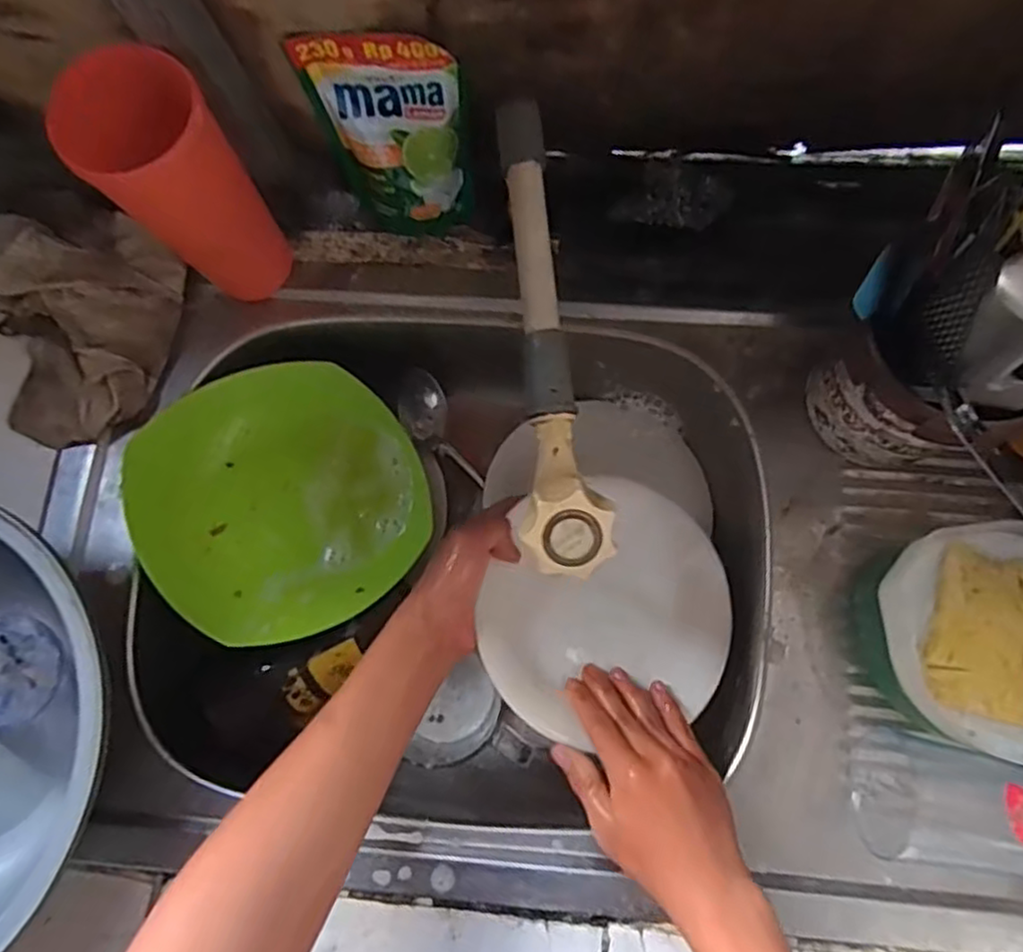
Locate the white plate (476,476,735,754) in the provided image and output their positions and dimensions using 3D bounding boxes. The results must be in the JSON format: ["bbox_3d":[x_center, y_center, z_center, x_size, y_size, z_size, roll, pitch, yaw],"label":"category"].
[{"bbox_3d":[0.075,0.099,0.515,0.177,0.036,0.189,0,77,1],"label":"white plate"}]

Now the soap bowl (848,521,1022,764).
[{"bbox_3d":[0.314,0.107,0.457,0.149,0.068,0.139,0,77,1],"label":"soap bowl"}]

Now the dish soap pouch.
[{"bbox_3d":[-0.086,-0.238,0.507,0.106,0.154,0.046,0,77,1],"label":"dish soap pouch"}]

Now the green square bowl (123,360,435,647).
[{"bbox_3d":[-0.181,0.017,0.556,0.217,0.060,0.208,-22,86,-15],"label":"green square bowl"}]

